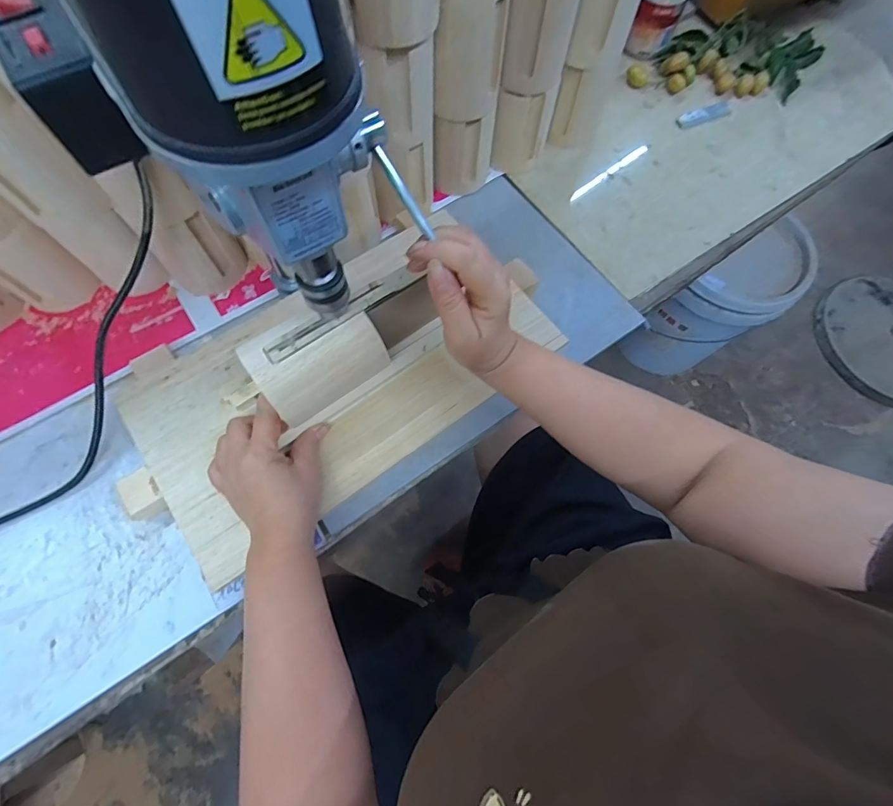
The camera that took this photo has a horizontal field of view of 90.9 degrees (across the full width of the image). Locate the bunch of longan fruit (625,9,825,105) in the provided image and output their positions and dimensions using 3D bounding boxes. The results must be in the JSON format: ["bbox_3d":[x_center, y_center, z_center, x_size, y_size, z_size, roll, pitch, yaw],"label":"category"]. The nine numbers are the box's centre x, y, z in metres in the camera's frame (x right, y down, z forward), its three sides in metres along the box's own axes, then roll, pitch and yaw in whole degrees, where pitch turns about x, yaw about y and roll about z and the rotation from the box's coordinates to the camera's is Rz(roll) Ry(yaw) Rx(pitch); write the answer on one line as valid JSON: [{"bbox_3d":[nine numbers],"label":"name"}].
[{"bbox_3d":[0.388,-0.471,0.604,0.270,0.039,0.103,3,69,0],"label":"bunch of longan fruit"}]

